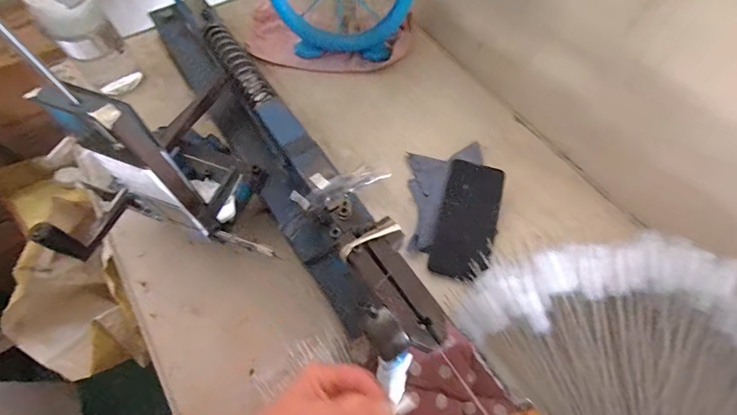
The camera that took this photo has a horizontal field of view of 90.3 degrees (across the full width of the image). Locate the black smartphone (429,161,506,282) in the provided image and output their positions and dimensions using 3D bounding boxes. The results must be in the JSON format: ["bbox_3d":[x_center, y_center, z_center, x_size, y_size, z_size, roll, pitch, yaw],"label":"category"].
[{"bbox_3d":[0.132,0.015,0.487,0.072,0.006,0.156,14,74,11],"label":"black smartphone"}]

